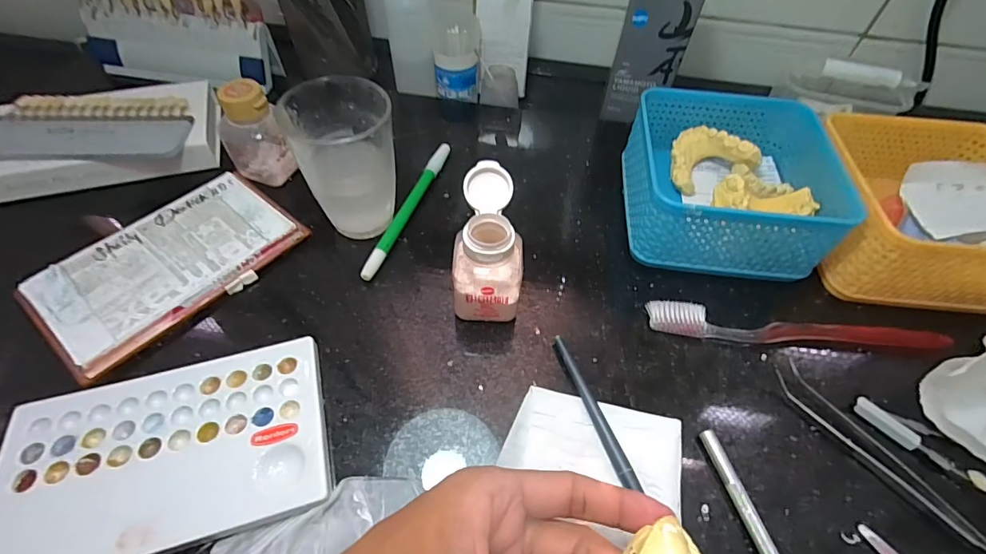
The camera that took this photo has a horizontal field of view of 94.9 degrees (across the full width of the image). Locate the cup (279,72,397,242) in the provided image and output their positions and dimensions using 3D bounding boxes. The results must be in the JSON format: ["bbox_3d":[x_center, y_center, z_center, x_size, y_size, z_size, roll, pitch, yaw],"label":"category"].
[{"bbox_3d":[-0.098,-0.077,0.308,0.063,0.093,0.062,2,55,-3],"label":"cup"}]

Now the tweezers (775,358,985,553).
[{"bbox_3d":[0.215,0.104,0.242,0.021,0.010,0.141,-26,61,-21],"label":"tweezers"}]

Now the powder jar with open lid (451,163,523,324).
[{"bbox_3d":[-0.001,-0.017,0.281,0.041,0.075,0.067,6,54,0],"label":"powder jar with open lid"}]

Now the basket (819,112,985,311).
[{"bbox_3d":[0.298,-0.047,0.323,0.132,0.070,0.133,6,54,2],"label":"basket"}]

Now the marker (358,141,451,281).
[{"bbox_3d":[-0.062,-0.054,0.345,0.012,0.011,0.143,17,55,7],"label":"marker"}]

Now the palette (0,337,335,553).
[{"bbox_3d":[-0.166,0.091,0.234,0.152,0.013,0.093,-13,57,-13],"label":"palette"}]

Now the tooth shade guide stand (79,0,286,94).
[{"bbox_3d":[-0.294,-0.227,0.416,0.172,0.081,0.046,8,54,1],"label":"tooth shade guide stand"}]

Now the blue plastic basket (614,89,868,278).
[{"bbox_3d":[0.170,-0.070,0.334,0.129,0.067,0.129,7,54,1],"label":"blue plastic basket"}]

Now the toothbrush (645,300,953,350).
[{"bbox_3d":[0.194,0.035,0.291,0.187,0.014,0.020,7,54,1],"label":"toothbrush"}]

